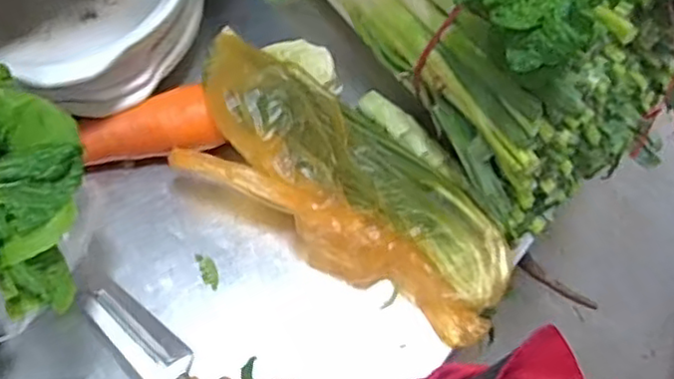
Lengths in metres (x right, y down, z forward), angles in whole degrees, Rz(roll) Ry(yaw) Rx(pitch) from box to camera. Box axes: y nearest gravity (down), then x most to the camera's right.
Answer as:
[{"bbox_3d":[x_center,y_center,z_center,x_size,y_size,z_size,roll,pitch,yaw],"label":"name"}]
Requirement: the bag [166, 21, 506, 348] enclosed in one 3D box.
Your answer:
[{"bbox_3d":[0.010,-0.009,0.682,0.388,0.097,0.170,38,67,0],"label":"bag"}]

